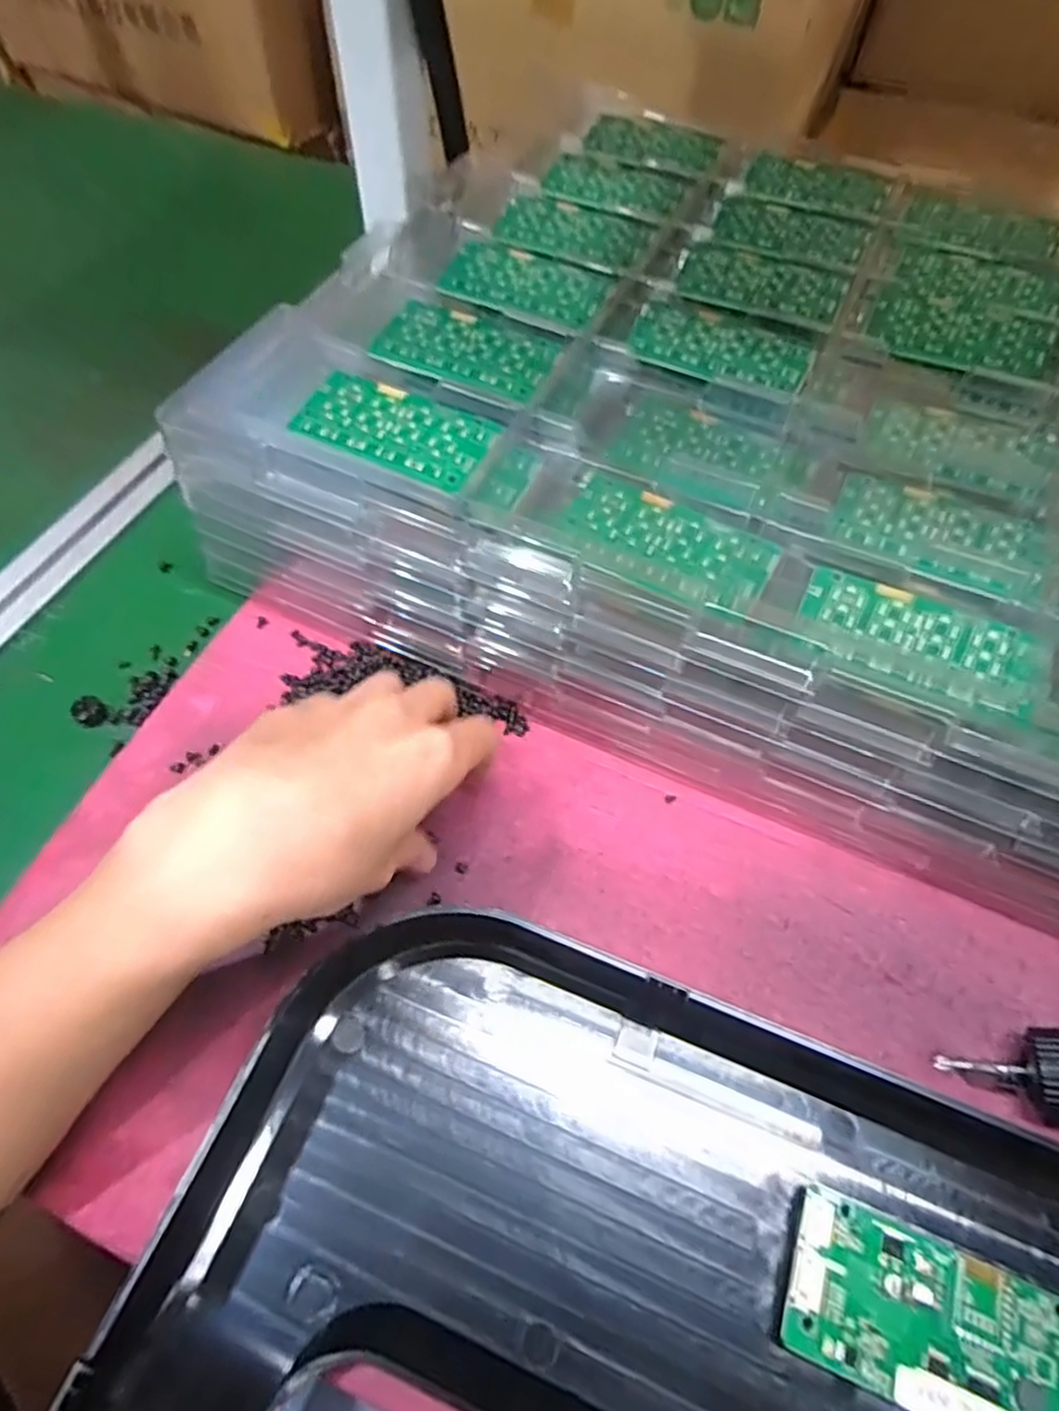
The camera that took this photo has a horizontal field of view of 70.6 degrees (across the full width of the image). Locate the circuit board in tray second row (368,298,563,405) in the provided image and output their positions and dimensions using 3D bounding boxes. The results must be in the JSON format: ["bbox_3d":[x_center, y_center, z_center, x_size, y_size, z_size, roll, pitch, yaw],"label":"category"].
[{"bbox_3d":[-0.033,-0.181,0.385,0.093,0.008,0.052,26,62,14],"label":"circuit board in tray second row"}]

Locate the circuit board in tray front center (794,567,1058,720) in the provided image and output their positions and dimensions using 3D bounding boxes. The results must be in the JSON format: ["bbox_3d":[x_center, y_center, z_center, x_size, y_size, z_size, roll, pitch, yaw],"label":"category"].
[{"bbox_3d":[0.160,-0.027,0.308,0.094,0.007,0.041,25,61,14],"label":"circuit board in tray front center"}]

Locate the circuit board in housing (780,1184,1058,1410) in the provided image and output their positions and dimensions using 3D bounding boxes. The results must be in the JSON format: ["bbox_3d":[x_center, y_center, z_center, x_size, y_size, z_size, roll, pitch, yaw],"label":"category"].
[{"bbox_3d":[0.134,0.205,0.247,0.093,0.014,0.049,21,60,11],"label":"circuit board in housing"}]

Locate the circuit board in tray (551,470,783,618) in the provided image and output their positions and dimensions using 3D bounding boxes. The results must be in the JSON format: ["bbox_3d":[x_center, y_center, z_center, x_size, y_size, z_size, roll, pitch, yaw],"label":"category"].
[{"bbox_3d":[0.060,-0.072,0.334,0.094,0.006,0.050,27,62,15],"label":"circuit board in tray"}]

